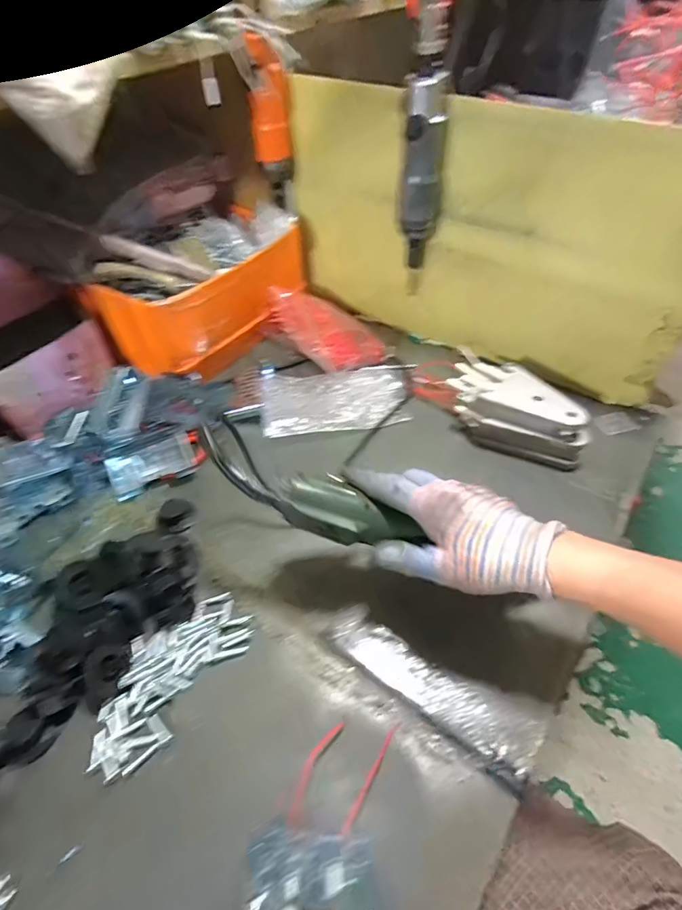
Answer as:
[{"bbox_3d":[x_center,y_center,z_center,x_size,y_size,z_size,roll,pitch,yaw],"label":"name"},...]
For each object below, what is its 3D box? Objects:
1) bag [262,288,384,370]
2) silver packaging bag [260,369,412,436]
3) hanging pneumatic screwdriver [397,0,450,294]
[{"bbox_3d":[-0.024,-0.163,0.591,0.096,0.053,0.153,-35,57,-24],"label":"bag"},{"bbox_3d":[-0.005,-0.066,0.545,0.173,0.013,0.106,-5,50,-2],"label":"silver packaging bag"},{"bbox_3d":[0.083,-0.287,0.468,0.046,0.253,0.047,7,51,8],"label":"hanging pneumatic screwdriver"}]

